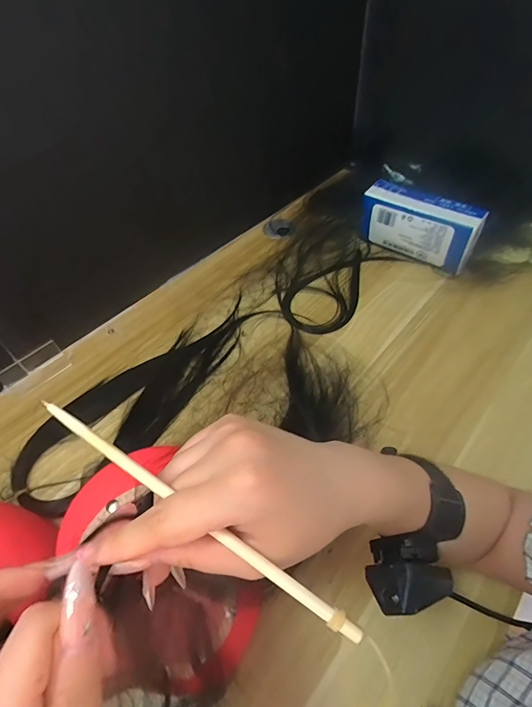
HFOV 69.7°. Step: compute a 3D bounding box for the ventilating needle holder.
[{"bbox_3d":[-0.034,0.073,0.178,0.179,0.004,0.006,33,59,8],"label":"ventilating needle holder"}]

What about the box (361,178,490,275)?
[{"bbox_3d":[0.241,-0.201,0.613,0.184,0.092,0.052,34,61,27],"label":"box"}]

